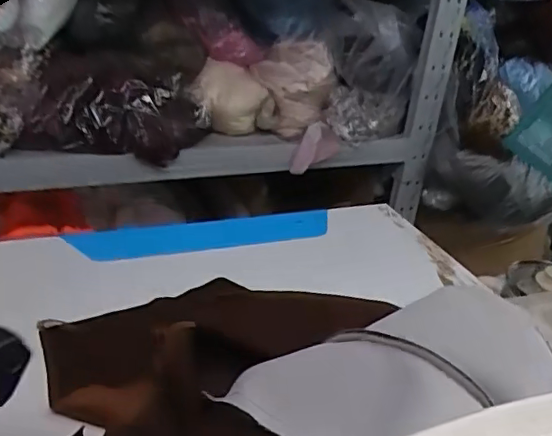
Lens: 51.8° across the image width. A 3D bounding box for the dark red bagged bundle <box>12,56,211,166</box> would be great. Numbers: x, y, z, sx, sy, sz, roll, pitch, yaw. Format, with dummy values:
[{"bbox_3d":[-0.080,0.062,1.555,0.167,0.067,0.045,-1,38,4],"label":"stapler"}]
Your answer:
[{"bbox_3d":[-0.321,-0.214,1.153,0.352,0.168,0.149,1,26,-10],"label":"dark red bagged bundle"}]

